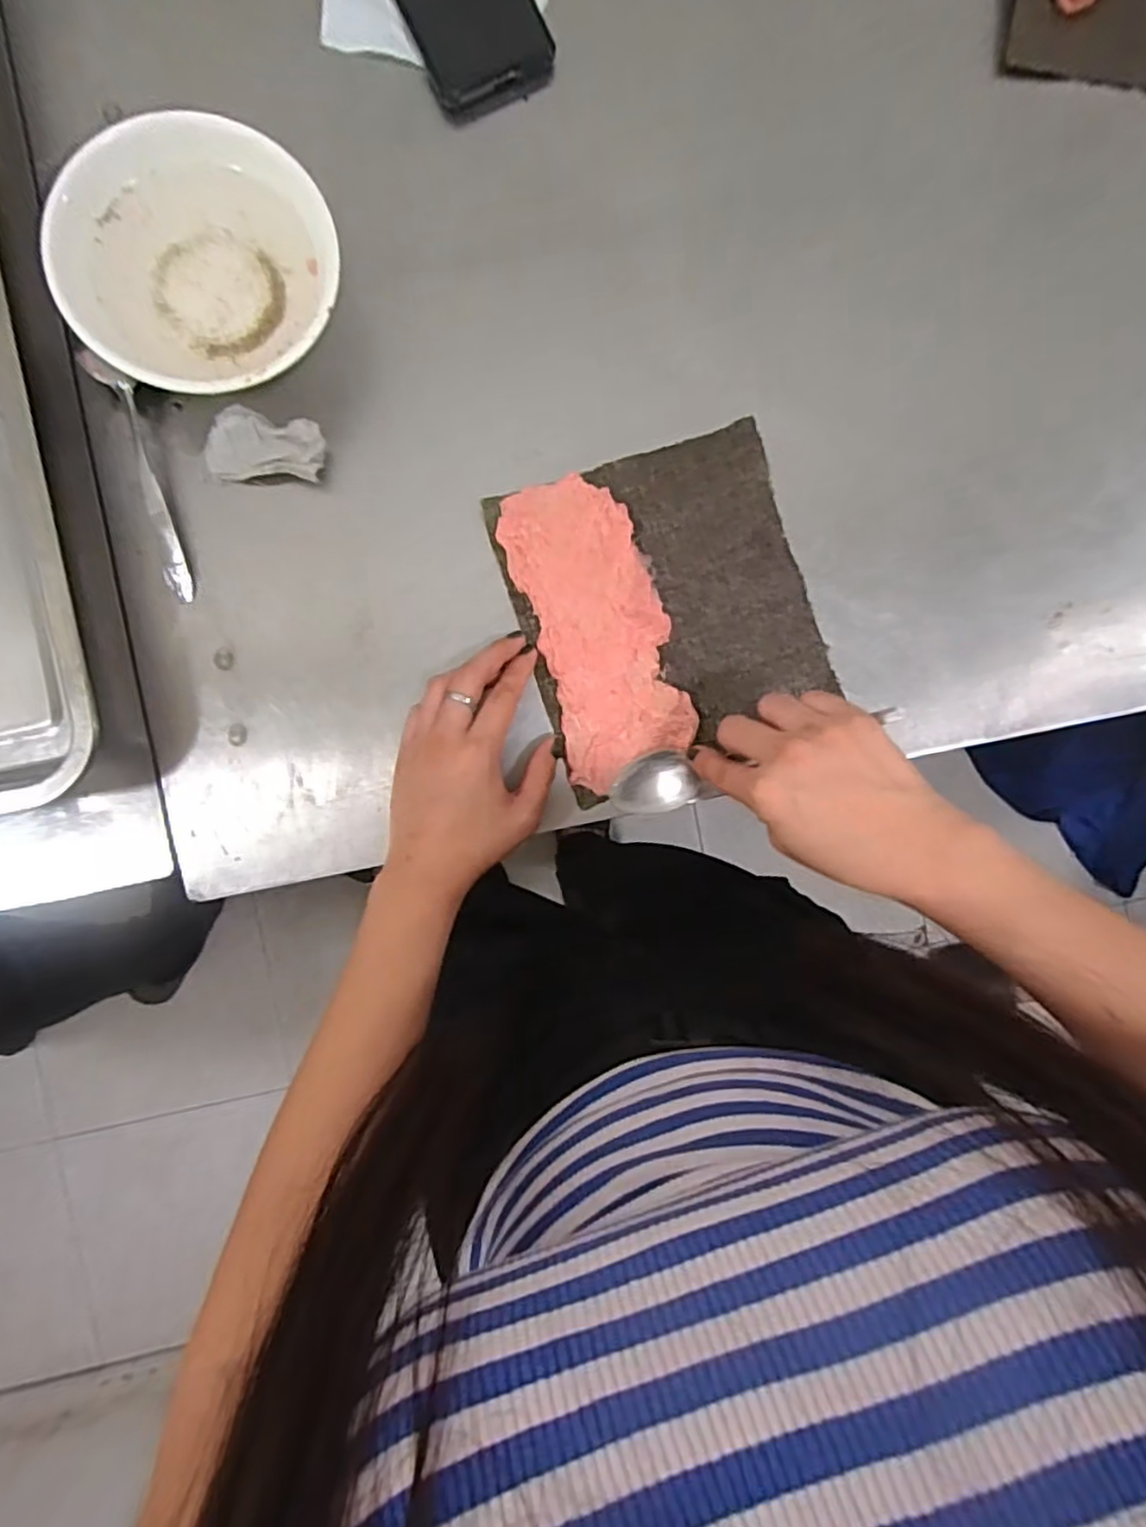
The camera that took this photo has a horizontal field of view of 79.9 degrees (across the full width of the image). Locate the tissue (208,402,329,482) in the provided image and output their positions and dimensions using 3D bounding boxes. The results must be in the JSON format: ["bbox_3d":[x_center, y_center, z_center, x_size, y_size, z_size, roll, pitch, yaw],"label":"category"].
[{"bbox_3d":[-0.179,-0.186,0.398,0.067,0.016,0.041,5,90,-4],"label":"tissue"}]

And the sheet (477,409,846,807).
[{"bbox_3d":[0.058,-0.099,0.425,0.178,0.015,0.184,-19,91,-4],"label":"sheet"}]

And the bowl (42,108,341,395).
[{"bbox_3d":[-0.200,-0.268,0.383,0.143,0.056,0.137,-41,93,-3],"label":"bowl"}]

